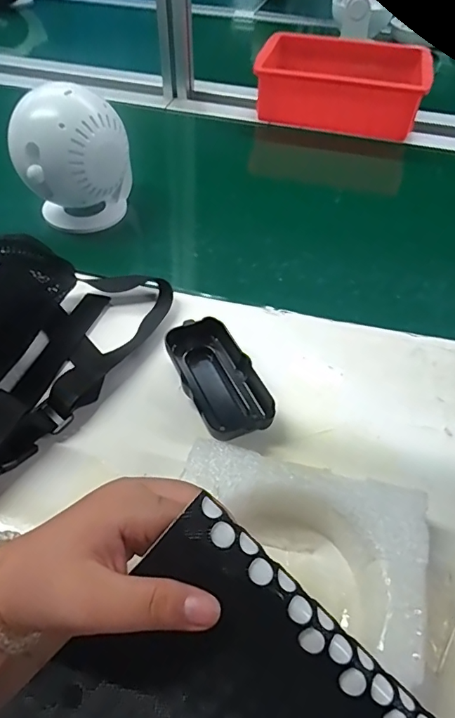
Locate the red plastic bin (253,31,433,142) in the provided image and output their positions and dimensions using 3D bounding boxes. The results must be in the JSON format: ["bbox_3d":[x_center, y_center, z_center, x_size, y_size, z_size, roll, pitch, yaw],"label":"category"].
[{"bbox_3d":[0.174,-0.421,0.732,0.240,0.078,0.169,17,51,13],"label":"red plastic bin"}]

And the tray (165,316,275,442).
[{"bbox_3d":[-0.006,0.014,0.371,0.050,0.024,0.106,-20,53,-17],"label":"tray"}]

